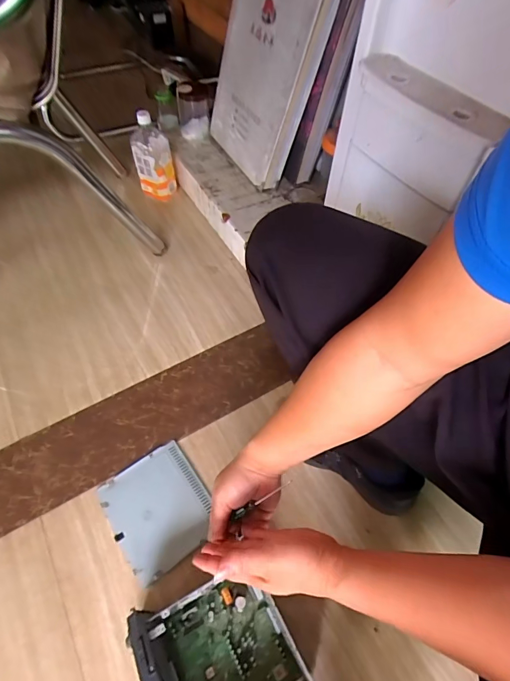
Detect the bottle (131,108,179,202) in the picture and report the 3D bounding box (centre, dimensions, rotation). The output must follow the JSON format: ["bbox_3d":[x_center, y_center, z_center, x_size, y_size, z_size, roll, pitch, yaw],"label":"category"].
[{"bbox_3d":[-0.274,-0.493,1.028,0.099,0.221,0.102,-14,60,-8],"label":"bottle"}]

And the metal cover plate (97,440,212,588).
[{"bbox_3d":[-0.163,0.285,0.660,0.156,0.014,0.182,-32,64,-18],"label":"metal cover plate"}]

